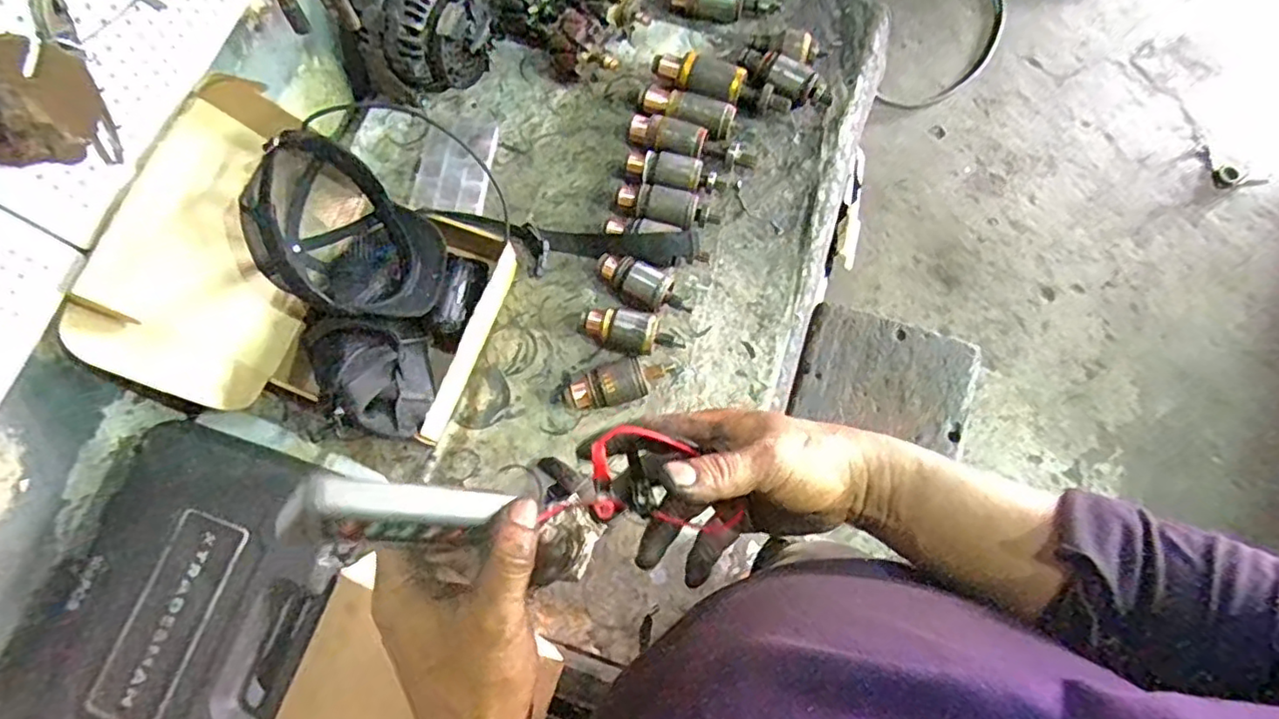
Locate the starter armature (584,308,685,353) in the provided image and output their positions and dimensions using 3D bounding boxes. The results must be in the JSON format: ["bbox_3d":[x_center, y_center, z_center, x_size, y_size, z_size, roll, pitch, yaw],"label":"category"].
[{"bbox_3d":[-0.010,-0.035,0.821,0.133,0.049,0.051,10,73,4],"label":"starter armature"}]

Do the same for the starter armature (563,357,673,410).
[{"bbox_3d":[-0.026,0.033,0.796,0.150,0.057,0.046,-17,73,-4],"label":"starter armature"}]

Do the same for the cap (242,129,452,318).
[{"bbox_3d":[-0.358,-0.136,0.762,0.113,0.229,0.193,-19,40,39],"label":"cap"}]

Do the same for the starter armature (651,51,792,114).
[{"bbox_3d":[0.117,-0.398,0.933,0.208,0.046,0.060,25,75,8],"label":"starter armature"}]

